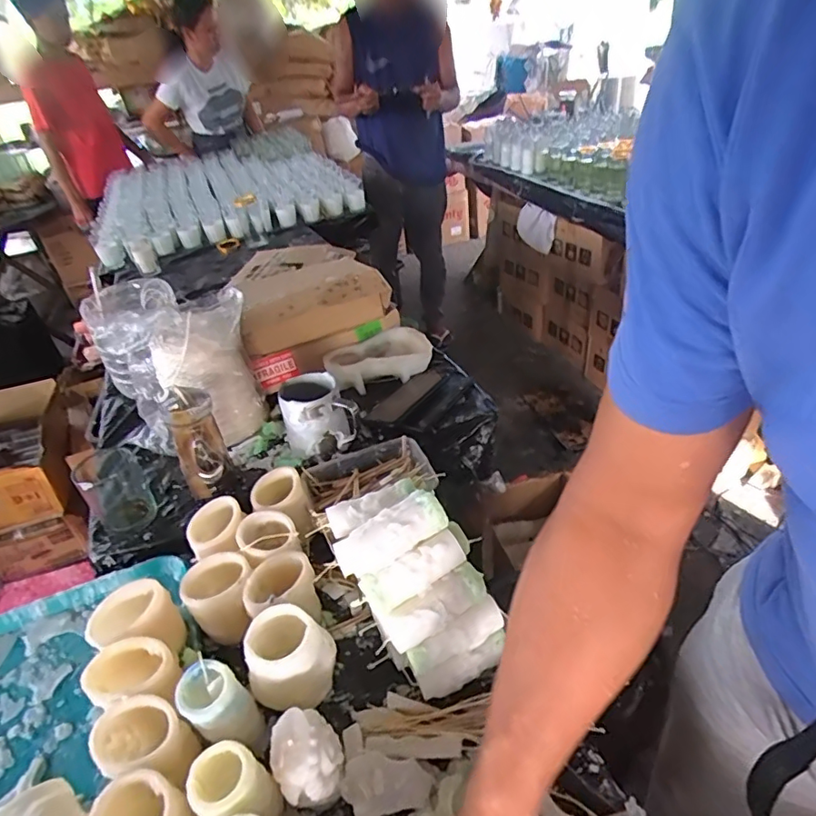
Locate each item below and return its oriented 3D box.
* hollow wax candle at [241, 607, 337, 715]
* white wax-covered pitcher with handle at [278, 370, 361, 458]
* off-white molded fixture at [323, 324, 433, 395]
[{"bbox_3d":[-0.114,0.253,0.520,0.073,0.095,0.078,10,39,21],"label":"hollow wax candle"},{"bbox_3d":[-0.135,0.011,0.764,0.088,0.092,0.111,-27,41,-26],"label":"white wax-covered pitcher with handle"},{"bbox_3d":[-0.051,-0.083,0.935,0.183,0.045,0.112,-21,38,-19],"label":"off-white molded fixture"}]

